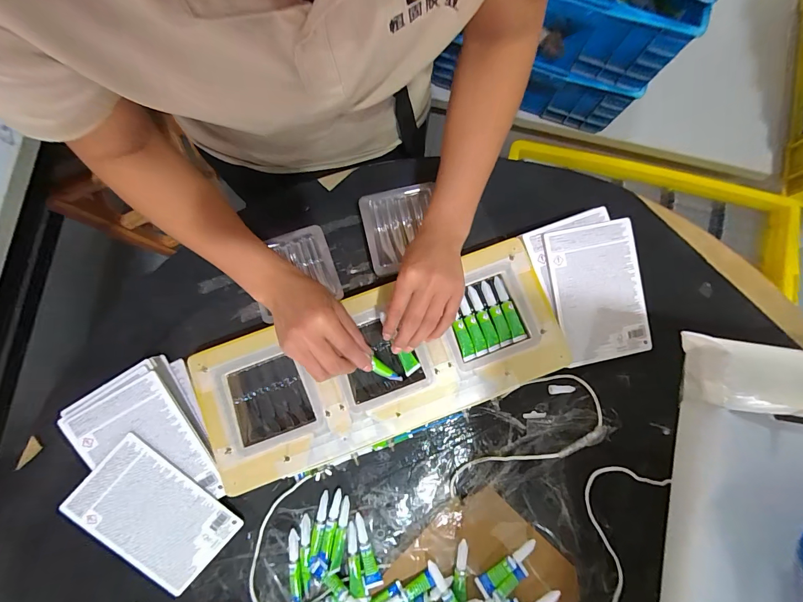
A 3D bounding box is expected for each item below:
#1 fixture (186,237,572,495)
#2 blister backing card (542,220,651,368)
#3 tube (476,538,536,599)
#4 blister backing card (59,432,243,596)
[{"bbox_3d":[-0.025,0.071,0.428,0.422,0.033,0.169,-20,81,-3],"label":"fixture"},{"bbox_3d":[0.245,-0.010,0.457,0.116,0.008,0.169,-12,93,-6],"label":"blister backing card"},{"bbox_3d":[0.124,0.309,0.424,0.082,0.013,0.018,-31,82,-6],"label":"tube"},{"bbox_3d":[-0.289,0.249,0.422,0.170,0.007,0.117,43,87,-4],"label":"blister backing card"}]

